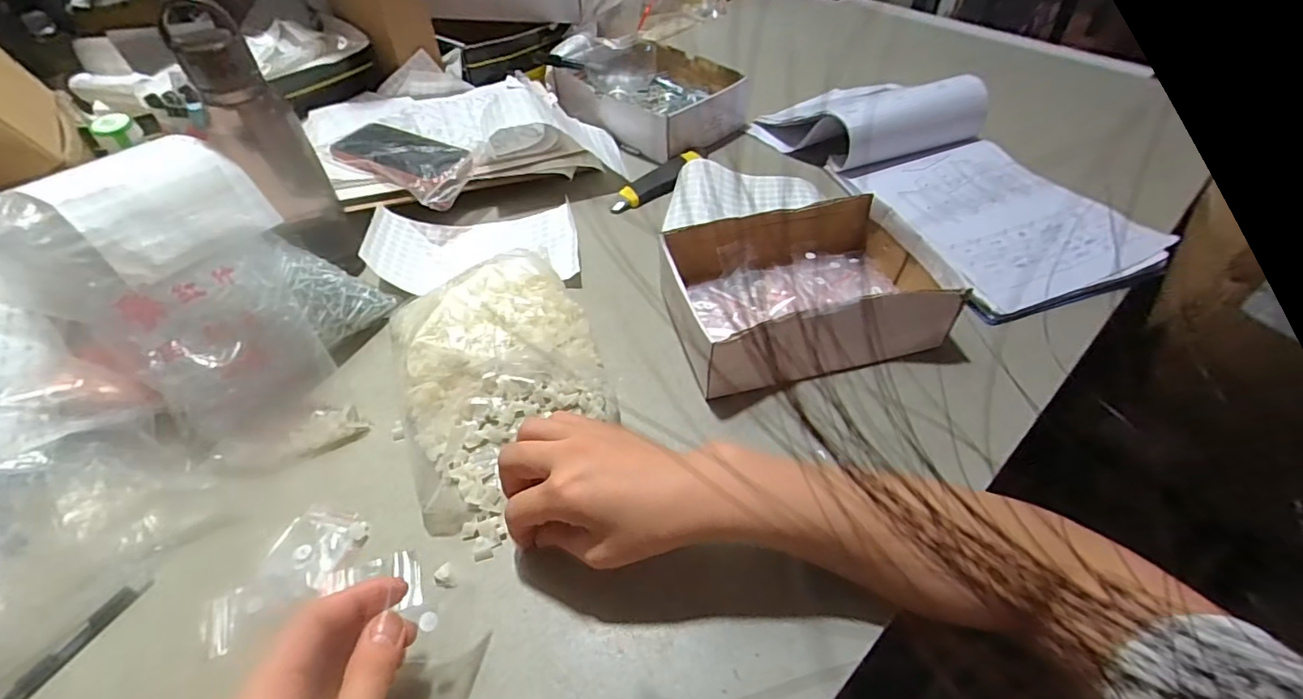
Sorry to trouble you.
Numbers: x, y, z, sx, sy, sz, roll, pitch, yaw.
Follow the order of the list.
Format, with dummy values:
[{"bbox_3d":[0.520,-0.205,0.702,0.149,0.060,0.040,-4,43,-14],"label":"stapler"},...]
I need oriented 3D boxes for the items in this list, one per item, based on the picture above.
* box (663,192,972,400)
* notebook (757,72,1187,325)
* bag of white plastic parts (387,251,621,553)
[{"bbox_3d":[0.134,-0.056,0.507,0.228,0.058,0.164,-14,50,-11],"label":"box"},{"bbox_3d":[0.334,-0.224,0.639,0.239,0.071,0.444,-25,52,-19],"label":"notebook"},{"bbox_3d":[-0.117,0.023,0.444,0.160,0.063,0.232,-16,50,-12],"label":"bag of white plastic parts"}]

